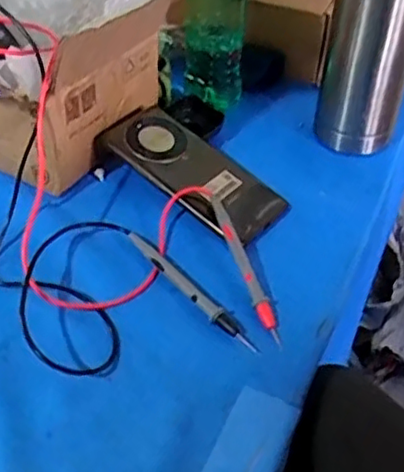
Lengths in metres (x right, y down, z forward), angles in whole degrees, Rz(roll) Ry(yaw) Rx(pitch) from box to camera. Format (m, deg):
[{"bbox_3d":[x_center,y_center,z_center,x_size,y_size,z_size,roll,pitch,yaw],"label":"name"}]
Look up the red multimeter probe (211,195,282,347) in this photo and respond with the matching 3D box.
[{"bbox_3d":[0.034,0.022,0.513,0.012,0.022,0.140,-12,46,-14],"label":"red multimeter probe"}]

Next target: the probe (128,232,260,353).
[{"bbox_3d":[-0.010,0.039,0.503,0.014,0.007,0.146,-30,53,-29],"label":"probe"}]

